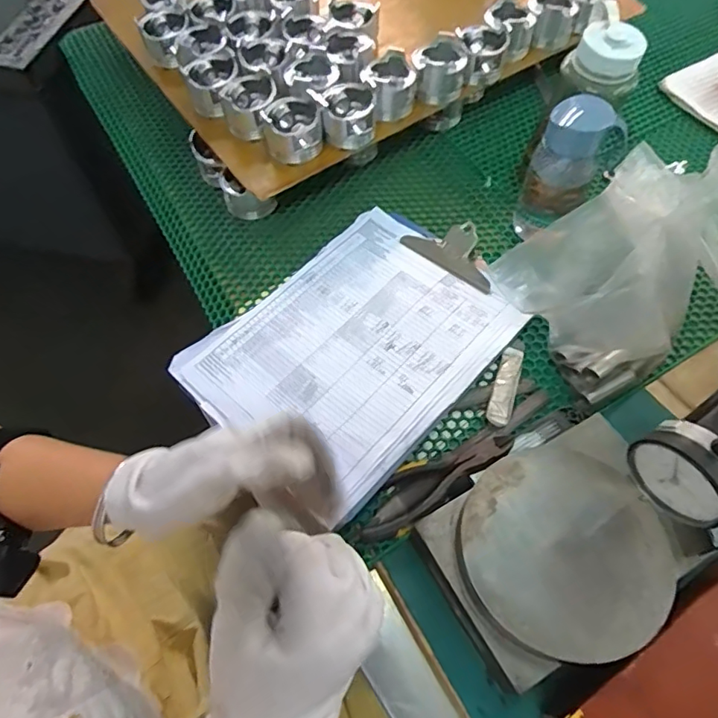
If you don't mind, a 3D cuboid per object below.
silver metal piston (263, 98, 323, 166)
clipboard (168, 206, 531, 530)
[{"bbox_3d":[-0.075,-0.260,0.596,0.060,0.046,0.060,0,62,0],"label":"silver metal piston"},{"bbox_3d":[0.004,-0.024,0.534,0.233,0.028,0.310,40,69,18],"label":"clipboard"}]

